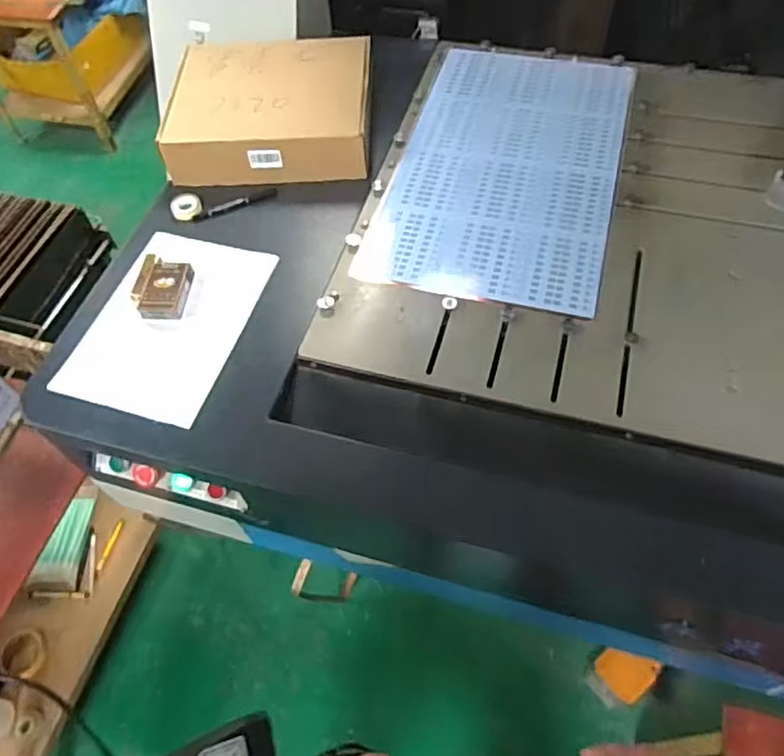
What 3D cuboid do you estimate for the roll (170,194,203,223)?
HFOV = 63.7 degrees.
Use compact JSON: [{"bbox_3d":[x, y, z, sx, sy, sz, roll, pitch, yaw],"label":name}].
[{"bbox_3d":[-0.328,-0.274,1.008,0.048,0.017,0.048,-2,58,3],"label":"roll"}]

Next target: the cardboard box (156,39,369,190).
[{"bbox_3d":[-0.199,-0.453,1.059,0.331,0.083,0.285,-2,58,2],"label":"cardboard box"}]

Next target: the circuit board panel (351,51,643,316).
[{"bbox_3d":[0.187,-0.348,1.012,0.340,0.011,0.575,12,59,12],"label":"circuit board panel"}]

